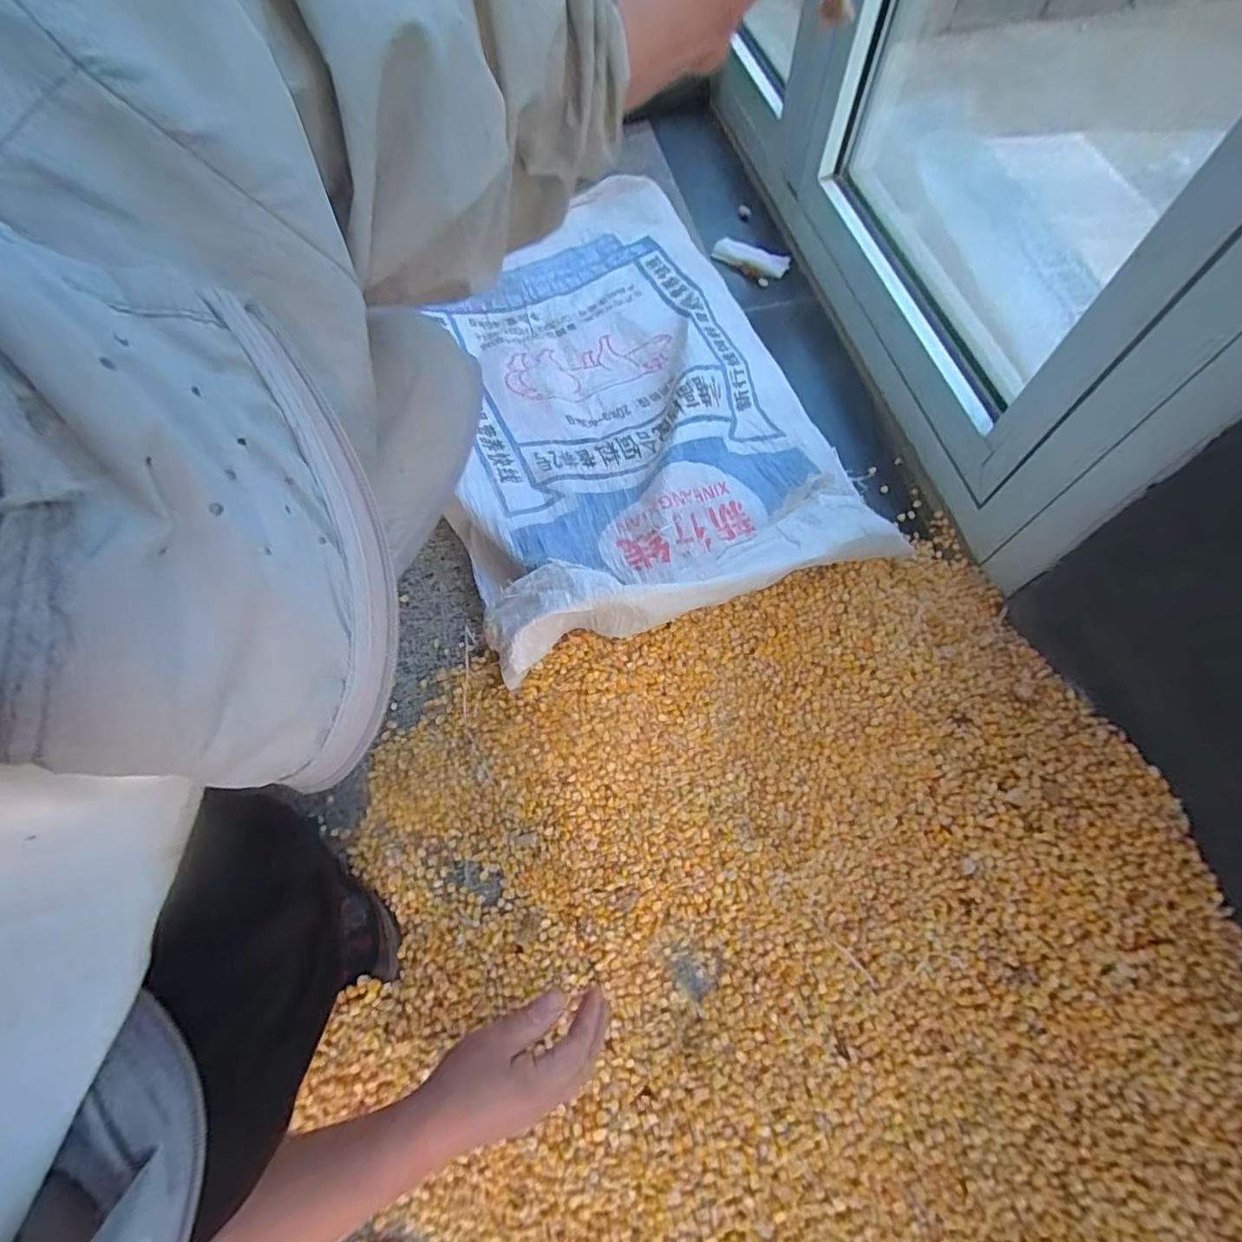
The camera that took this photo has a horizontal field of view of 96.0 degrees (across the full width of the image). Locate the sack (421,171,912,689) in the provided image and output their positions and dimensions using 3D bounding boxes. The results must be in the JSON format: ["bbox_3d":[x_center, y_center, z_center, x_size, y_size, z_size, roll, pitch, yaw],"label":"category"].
[{"bbox_3d":[-0.013,-0.345,0.747,0.445,0.082,0.808,-14,58,-8],"label":"sack"}]

